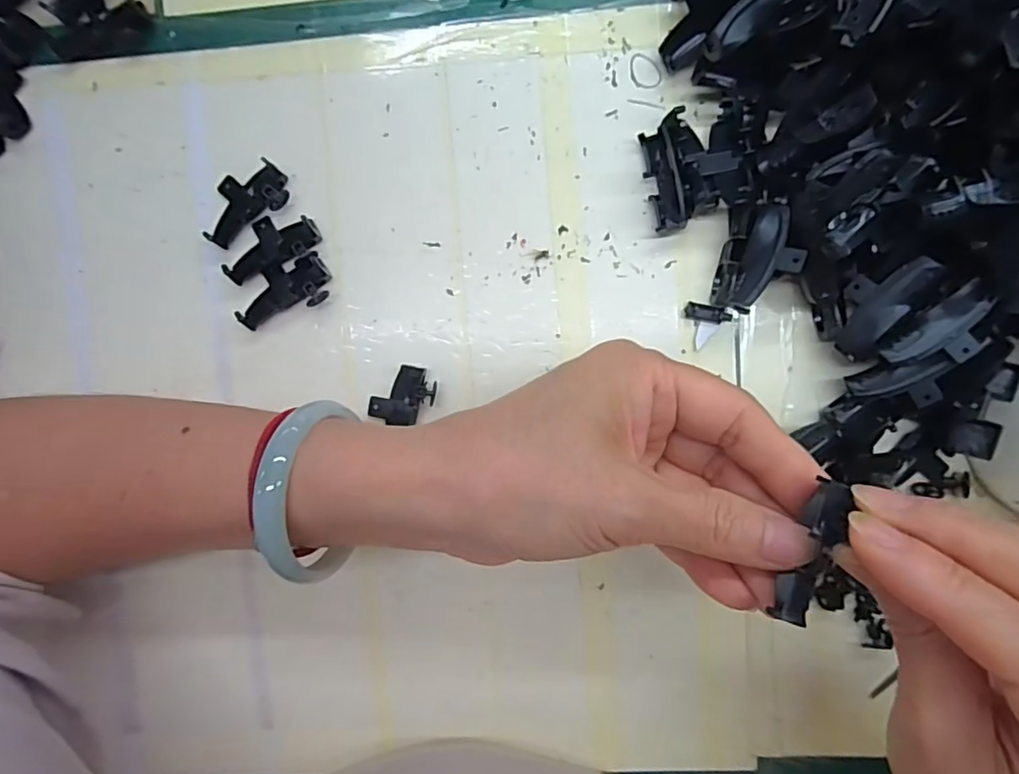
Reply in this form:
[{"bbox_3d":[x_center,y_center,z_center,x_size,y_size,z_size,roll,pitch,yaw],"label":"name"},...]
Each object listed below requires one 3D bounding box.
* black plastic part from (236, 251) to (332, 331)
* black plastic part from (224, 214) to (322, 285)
[{"bbox_3d":[-0.096,-0.041,0.242,0.040,0.011,0.023,-20,91,4],"label":"black plastic part"},{"bbox_3d":[-0.101,-0.060,0.242,0.040,0.009,0.024,-16,91,4],"label":"black plastic part"}]

